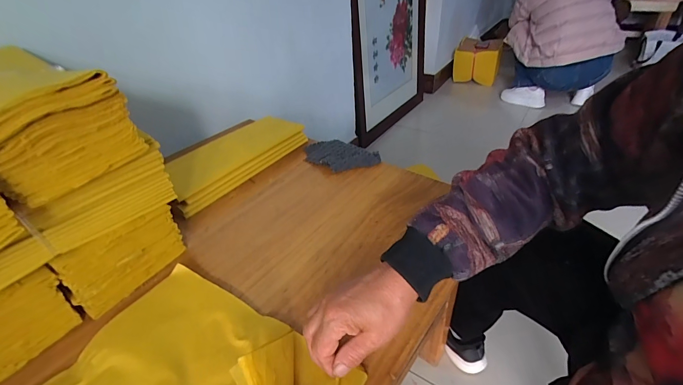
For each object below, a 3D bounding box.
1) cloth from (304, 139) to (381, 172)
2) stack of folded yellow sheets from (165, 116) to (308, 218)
[{"bbox_3d":[-0.009,-0.080,0.708,0.101,0.027,0.167,-31,43,-32],"label":"cloth"},{"bbox_3d":[-0.213,-0.078,0.690,0.110,0.075,0.322,22,43,32],"label":"stack of folded yellow sheets"}]

